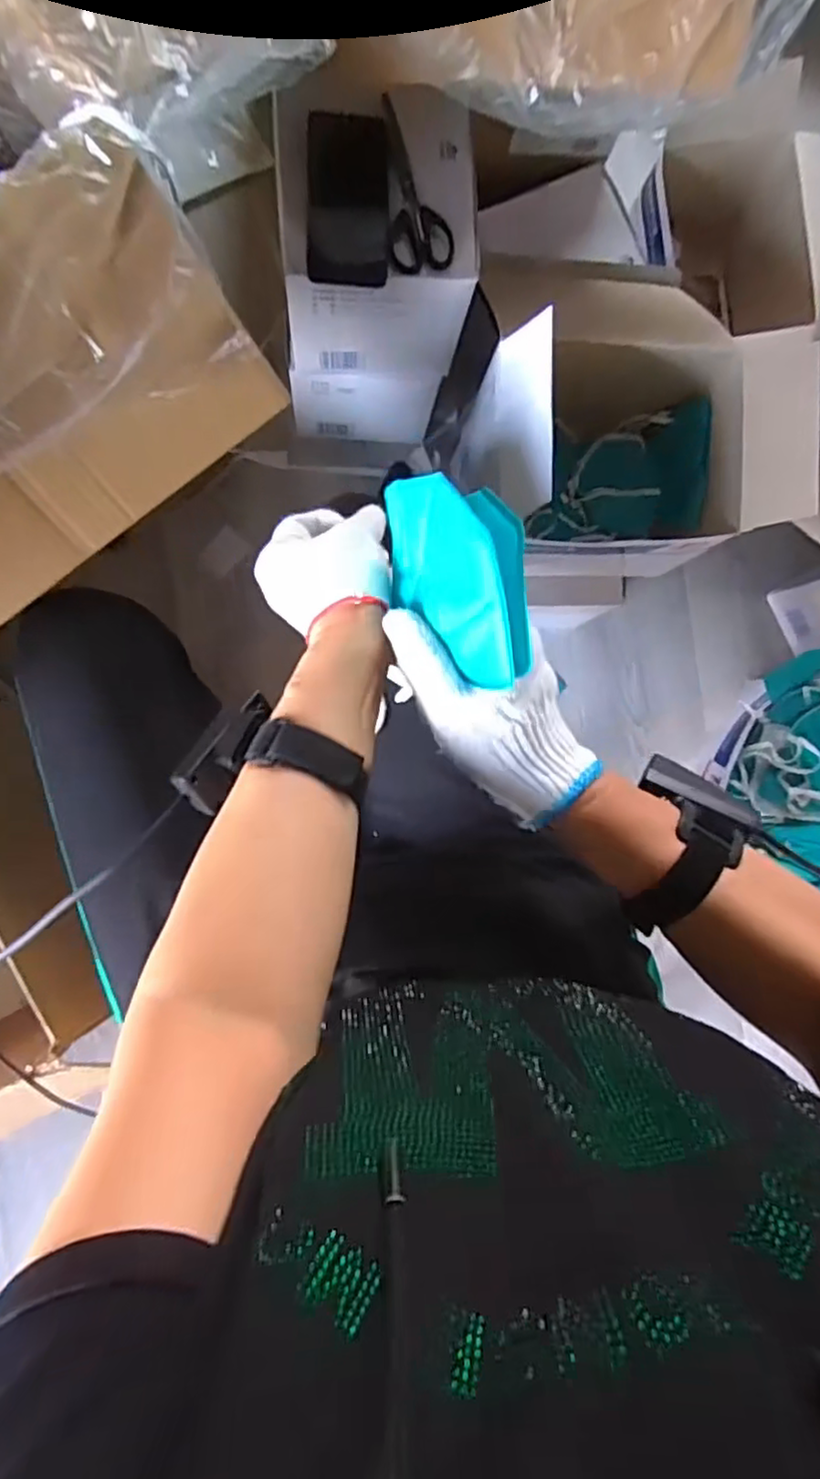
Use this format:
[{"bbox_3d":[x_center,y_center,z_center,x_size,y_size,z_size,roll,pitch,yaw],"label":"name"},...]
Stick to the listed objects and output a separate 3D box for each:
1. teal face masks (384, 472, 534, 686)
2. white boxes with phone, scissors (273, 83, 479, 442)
[{"bbox_3d":[0.022,-0.086,0.347,0.056,0.090,0.113,-6,91,-7],"label":"teal face masks"},{"bbox_3d":[-0.049,-0.539,0.798,0.189,0.352,0.183,-1,91,-7],"label":"white boxes with phone, scissors"}]

